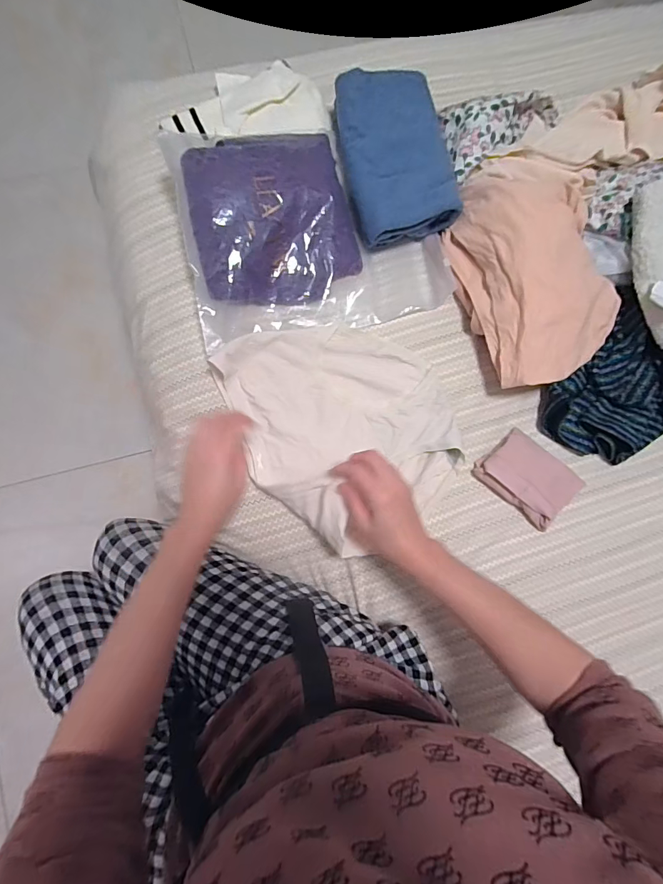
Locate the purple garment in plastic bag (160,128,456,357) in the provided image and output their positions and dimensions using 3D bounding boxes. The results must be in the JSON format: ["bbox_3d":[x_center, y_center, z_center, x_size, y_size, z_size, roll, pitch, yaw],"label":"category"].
[{"bbox_3d":[-0.021,-0.302,0.584,0.363,0.088,0.284,-11,84,-6],"label":"purple garment in plastic bag"}]

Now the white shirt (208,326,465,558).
[{"bbox_3d":[0.023,-0.027,0.561,0.288,0.067,0.306,-19,85,-7],"label":"white shirt"}]

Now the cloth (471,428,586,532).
[{"bbox_3d":[0.284,0.050,0.591,0.131,0.033,0.095,42,82,2],"label":"cloth"}]

